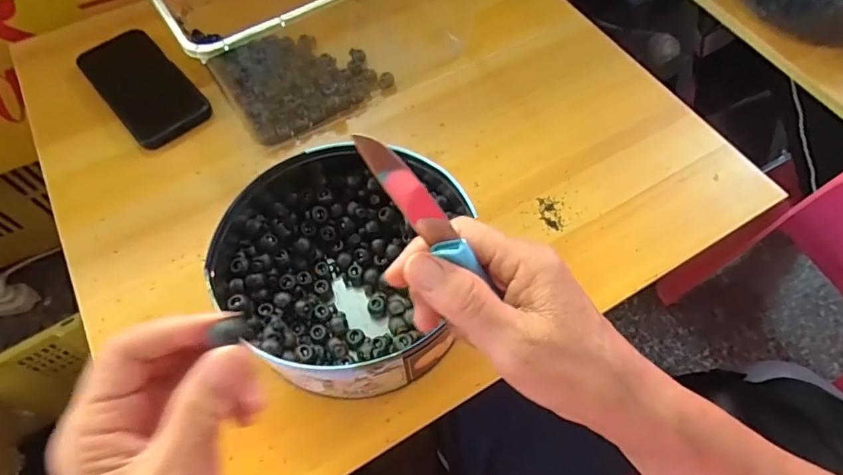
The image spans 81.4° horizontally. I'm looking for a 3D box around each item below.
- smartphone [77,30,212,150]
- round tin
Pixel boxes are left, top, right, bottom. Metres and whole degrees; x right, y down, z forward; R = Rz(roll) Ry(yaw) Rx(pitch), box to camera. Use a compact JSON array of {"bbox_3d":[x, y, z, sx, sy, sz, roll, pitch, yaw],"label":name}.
[{"bbox_3d":[-0.294,-0.160,0.517,0.076,0.019,0.151,-40,69,-19],"label":"smartphone"},{"bbox_3d":[-0.064,0.017,0.390,0.185,0.071,0.189,0,61,0],"label":"round tin"}]

